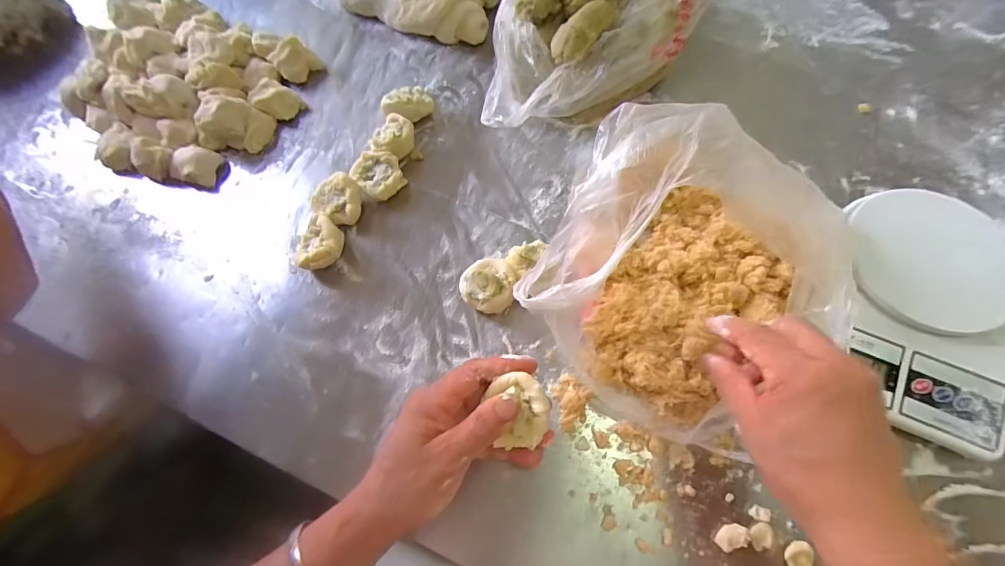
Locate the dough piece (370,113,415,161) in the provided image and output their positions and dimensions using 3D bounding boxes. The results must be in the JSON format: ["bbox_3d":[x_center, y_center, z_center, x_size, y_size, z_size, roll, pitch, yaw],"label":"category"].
[{"bbox_3d":[-0.115,-0.151,0.454,0.035,0.038,0.045,17,69,9],"label":"dough piece"}]

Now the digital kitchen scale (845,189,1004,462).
[{"bbox_3d":[0.353,0.025,0.365,0.129,0.048,0.201,17,69,9],"label":"digital kitchen scale"}]

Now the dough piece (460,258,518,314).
[{"bbox_3d":[-0.013,0.003,0.400,0.049,0.028,0.047,-1,68,2],"label":"dough piece"}]

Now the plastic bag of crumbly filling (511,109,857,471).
[{"bbox_3d":[0.143,-0.011,0.335,0.197,0.128,0.199,31,72,14],"label":"plastic bag of crumbly filling"}]

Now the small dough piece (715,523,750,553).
[{"bbox_3d":[0.173,0.190,0.324,0.026,0.011,0.016,-17,68,-5],"label":"small dough piece"}]

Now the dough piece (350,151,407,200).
[{"bbox_3d":[-0.126,-0.108,0.444,0.046,0.030,0.044,-1,68,2],"label":"dough piece"}]

